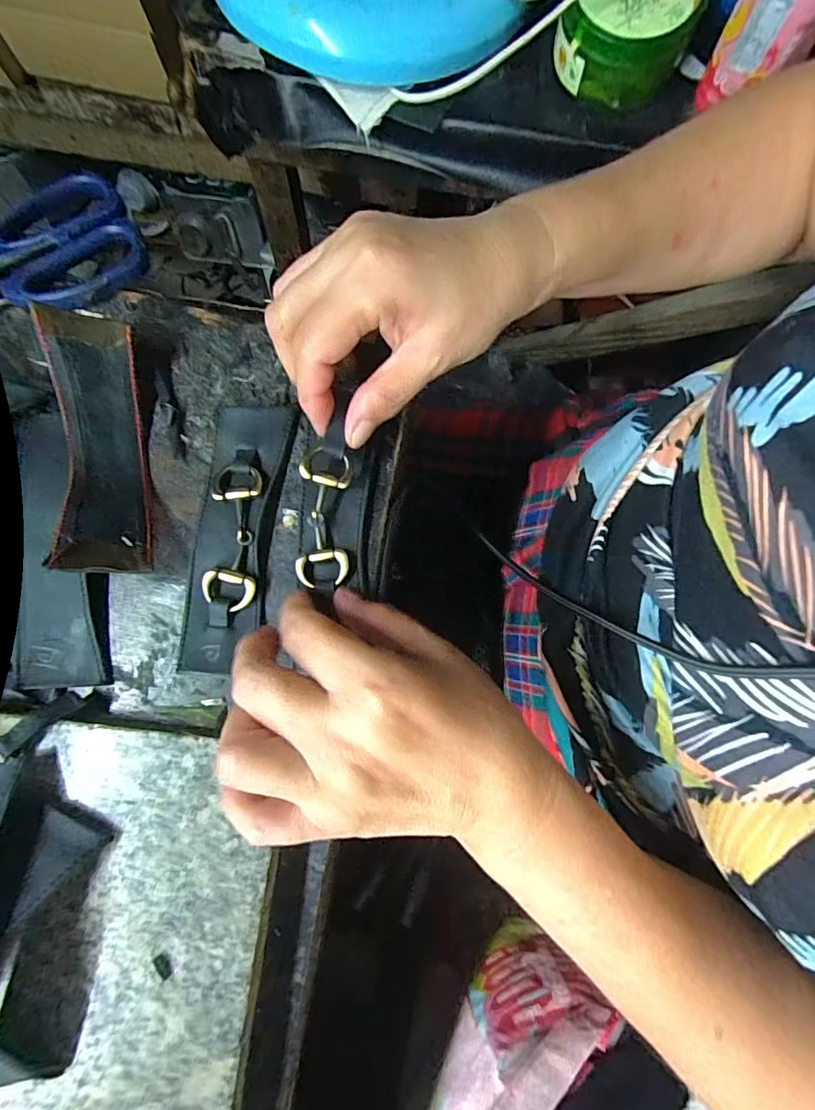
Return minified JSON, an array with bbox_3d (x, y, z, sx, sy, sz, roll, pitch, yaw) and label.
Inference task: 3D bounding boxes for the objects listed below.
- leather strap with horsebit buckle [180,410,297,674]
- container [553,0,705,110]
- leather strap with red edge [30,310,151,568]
[{"bbox_3d":[-0.087,-0.011,0.247,0.036,0.015,0.134,6,80,1],"label":"leather strap with horsebit buckle"},{"bbox_3d":[0.175,-0.422,0.388,0.097,0.064,0.089,0,80,0],"label":"container"},{"bbox_3d":[-0.147,-0.050,0.238,0.034,0.047,0.123,-8,80,-1],"label":"leather strap with red edge"}]

